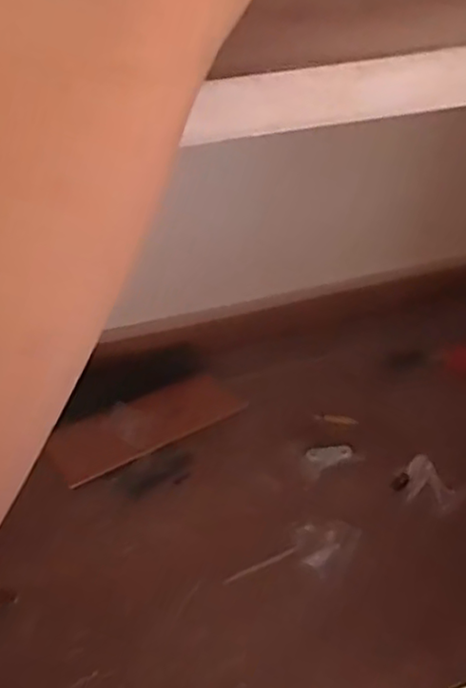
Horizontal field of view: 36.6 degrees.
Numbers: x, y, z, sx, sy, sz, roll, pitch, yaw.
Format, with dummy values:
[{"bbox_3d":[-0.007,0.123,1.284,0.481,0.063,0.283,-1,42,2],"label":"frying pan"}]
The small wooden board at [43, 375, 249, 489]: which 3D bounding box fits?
[{"bbox_3d":[-0.078,0.070,0.622,0.177,0.009,0.060,-21,48,-33],"label":"small wooden board"}]

